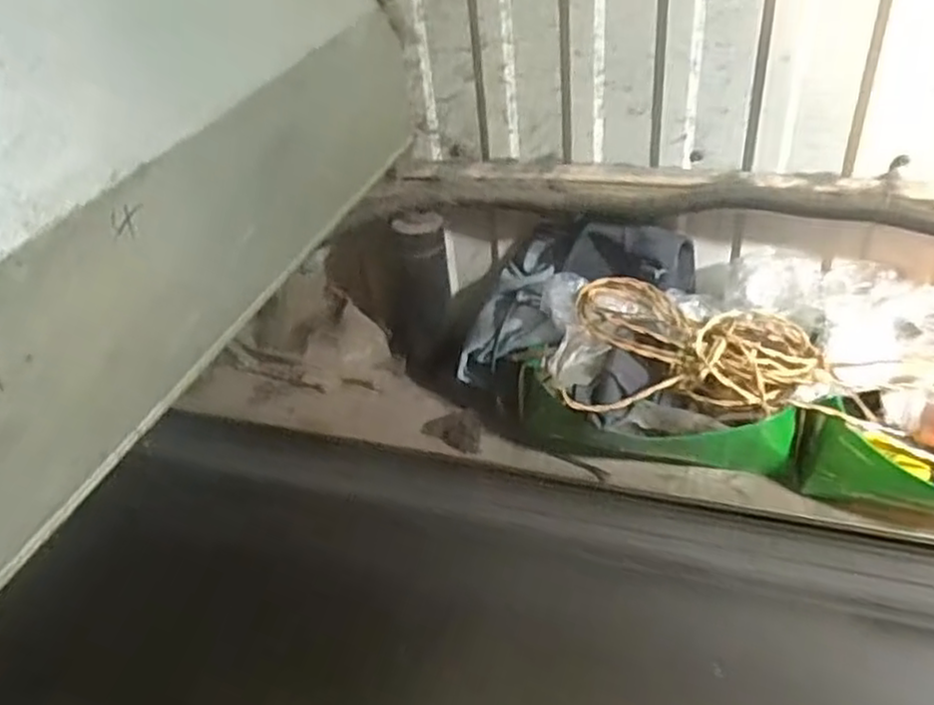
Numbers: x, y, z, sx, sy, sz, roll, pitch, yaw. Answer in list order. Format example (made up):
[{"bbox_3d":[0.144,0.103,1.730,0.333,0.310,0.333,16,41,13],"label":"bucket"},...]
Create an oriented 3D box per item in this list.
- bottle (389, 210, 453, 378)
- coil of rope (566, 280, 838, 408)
[{"bbox_3d":[-0.074,-0.090,1.065,0.101,0.243,0.075,-6,38,1],"label":"bottle"},{"bbox_3d":[0.253,-0.008,0.848,0.281,0.075,0.157,-1,39,7],"label":"coil of rope"}]

